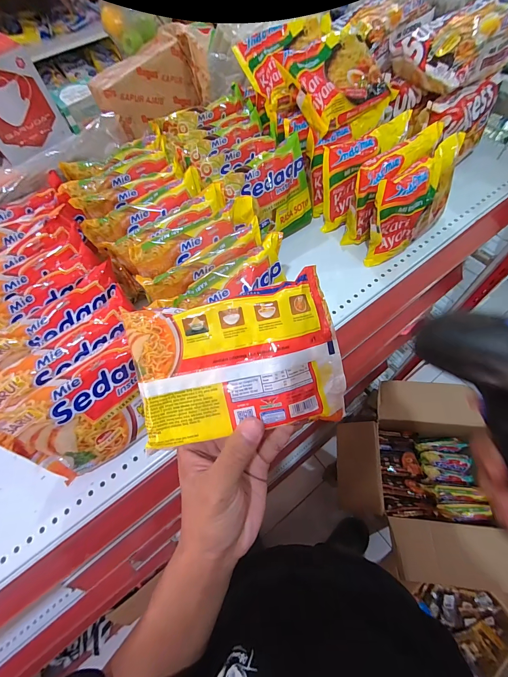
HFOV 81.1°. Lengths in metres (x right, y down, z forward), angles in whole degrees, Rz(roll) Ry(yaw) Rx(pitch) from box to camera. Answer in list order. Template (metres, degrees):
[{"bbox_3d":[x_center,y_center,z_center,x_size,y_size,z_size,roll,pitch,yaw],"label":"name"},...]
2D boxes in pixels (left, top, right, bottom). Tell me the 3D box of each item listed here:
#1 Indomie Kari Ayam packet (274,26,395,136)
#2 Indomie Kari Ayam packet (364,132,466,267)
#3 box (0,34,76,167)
[{"bbox_3d":[0.109,-0.334,0.377,0.123,0.030,0.103,-35,100,-9],"label":"Indomie Kari Ayam packet"},{"bbox_3d":[0.196,-0.165,0.366,0.126,0.100,0.045,-39,66,-15],"label":"Indomie Kari Ayam packet"},{"bbox_3d":[-0.441,-0.417,0.528,0.143,0.138,0.081,-42,67,-17],"label":"box"}]

